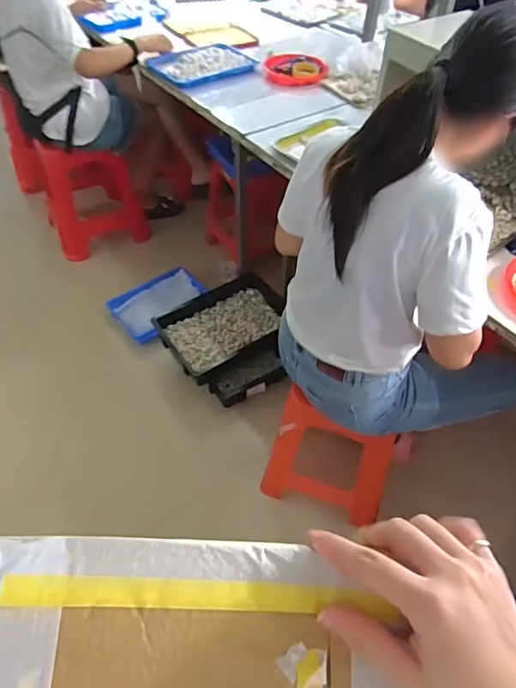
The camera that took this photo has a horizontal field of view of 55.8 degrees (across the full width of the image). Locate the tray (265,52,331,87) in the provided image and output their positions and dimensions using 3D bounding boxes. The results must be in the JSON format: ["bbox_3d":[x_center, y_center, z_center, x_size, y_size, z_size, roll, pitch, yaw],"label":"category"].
[{"bbox_3d":[0.123,-0.904,1.602,0.200,0.030,0.200,0,49,-3],"label":"tray"}]

